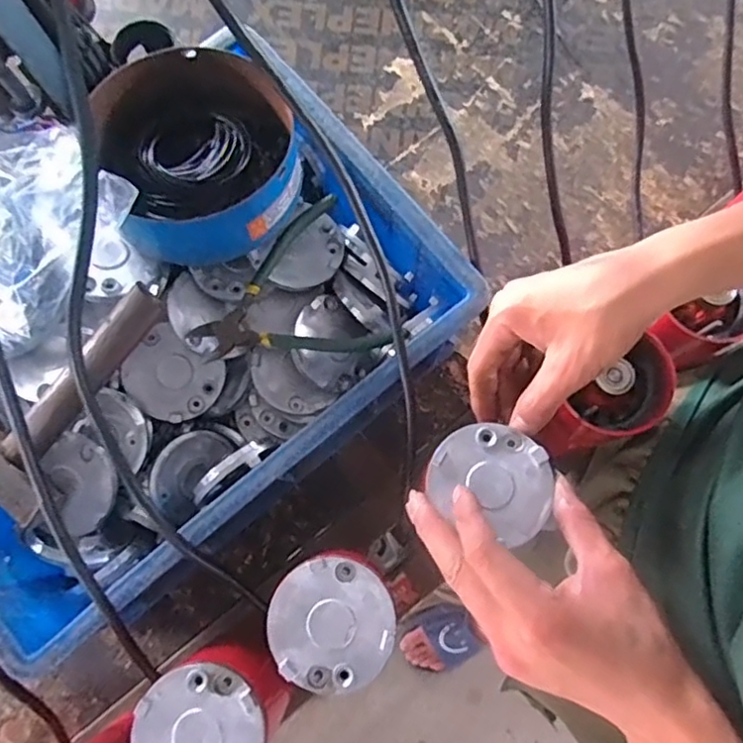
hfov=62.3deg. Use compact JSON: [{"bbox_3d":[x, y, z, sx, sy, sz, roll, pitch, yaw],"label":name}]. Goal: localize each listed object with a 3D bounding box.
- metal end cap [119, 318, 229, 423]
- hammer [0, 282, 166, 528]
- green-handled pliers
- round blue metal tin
[{"bbox_3d":[-0.152,0.005,0.468,0.069,0.006,0.062,37,85,-13],"label":"metal end cap"},{"bbox_3d":[-0.204,0.012,0.415,0.176,0.027,0.087,-44,80,10],"label":"hammer"},{"bbox_3d":[-0.070,-0.052,0.450,0.136,0.017,0.116,-21,79,-4],"label":"green-handled pliers"},{"bbox_3d":[-0.117,-0.152,0.435,0.130,0.062,0.151,-14,79,-3],"label":"round blue metal tin"}]

